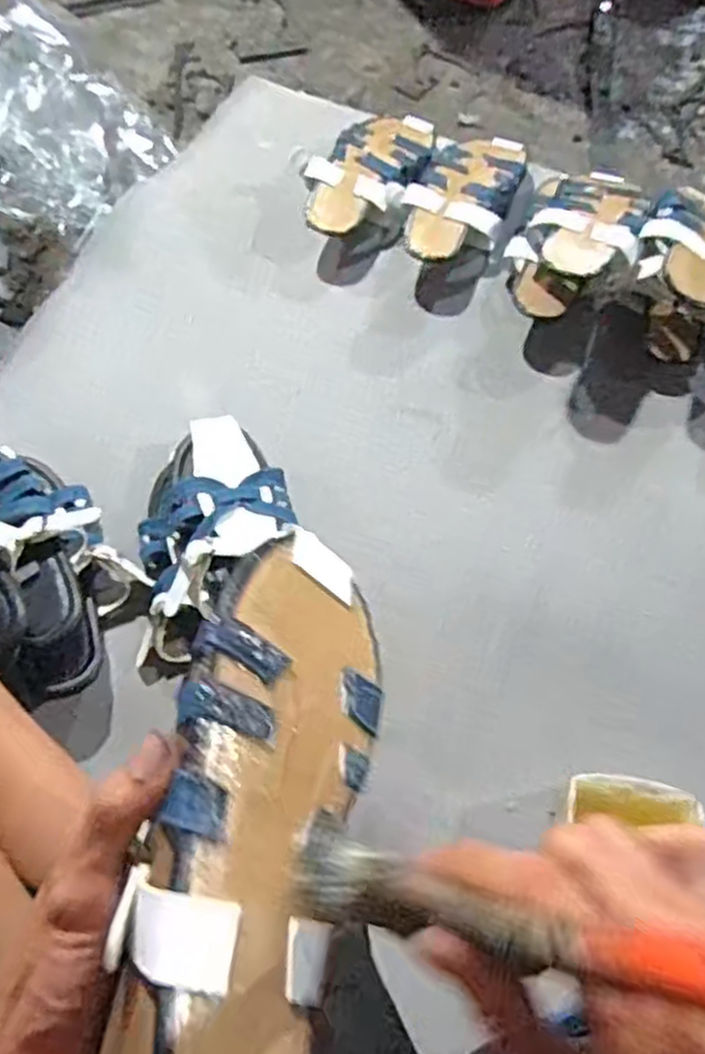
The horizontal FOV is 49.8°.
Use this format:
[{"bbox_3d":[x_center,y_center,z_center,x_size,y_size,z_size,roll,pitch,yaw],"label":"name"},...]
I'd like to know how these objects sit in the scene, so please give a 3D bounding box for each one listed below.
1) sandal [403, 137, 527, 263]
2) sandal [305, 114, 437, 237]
[{"bbox_3d":[0.124,-0.374,0.846,0.111,0.054,0.219,21,69,10],"label":"sandal"},{"bbox_3d":[0.023,-0.410,0.878,0.112,0.047,0.217,32,71,14],"label":"sandal"}]

